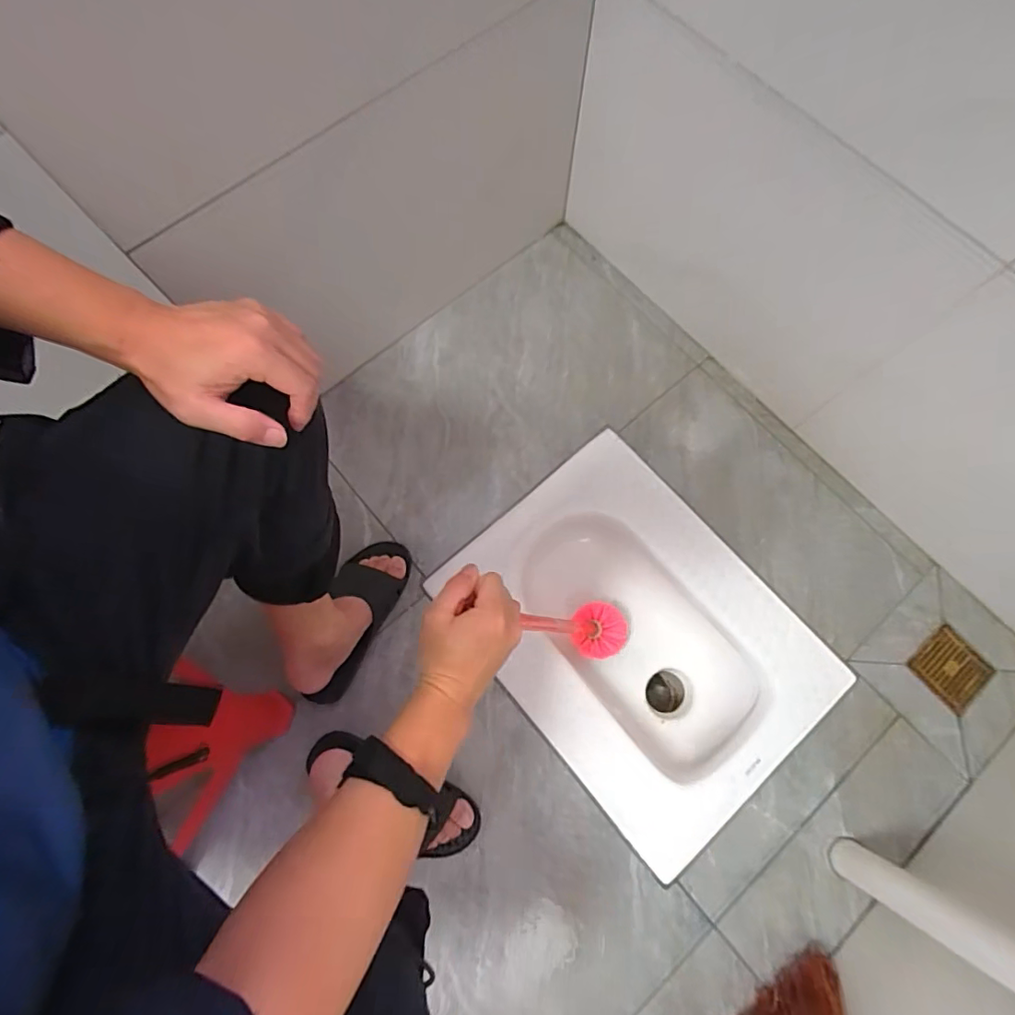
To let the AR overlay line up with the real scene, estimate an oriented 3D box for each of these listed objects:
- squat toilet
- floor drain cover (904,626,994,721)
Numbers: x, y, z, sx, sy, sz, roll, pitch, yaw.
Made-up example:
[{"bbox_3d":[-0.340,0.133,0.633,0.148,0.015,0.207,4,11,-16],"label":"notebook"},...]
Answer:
[{"bbox_3d":[0.196,0.211,0.875,0.412,0.150,0.543,-39,78,-11],"label":"squat toilet"},{"bbox_3d":[0.688,0.250,0.804,0.106,0.011,0.101,-38,78,-10],"label":"floor drain cover"}]

